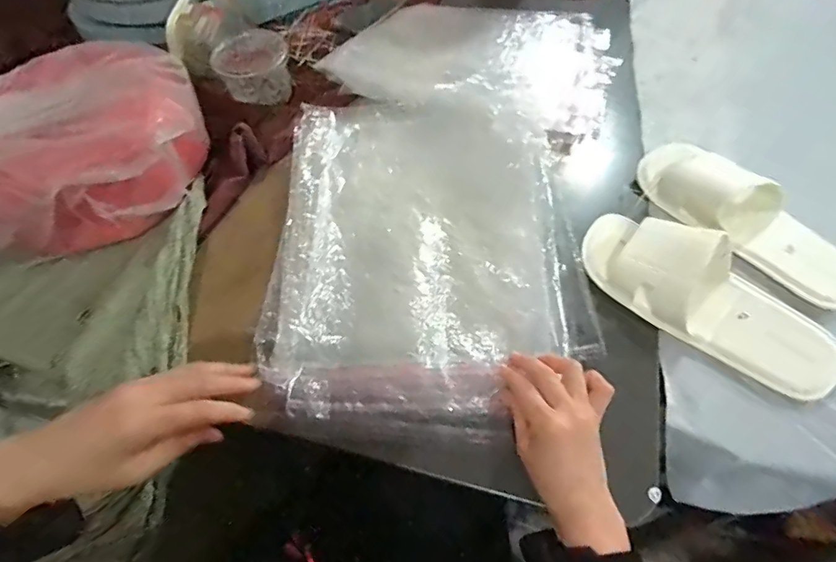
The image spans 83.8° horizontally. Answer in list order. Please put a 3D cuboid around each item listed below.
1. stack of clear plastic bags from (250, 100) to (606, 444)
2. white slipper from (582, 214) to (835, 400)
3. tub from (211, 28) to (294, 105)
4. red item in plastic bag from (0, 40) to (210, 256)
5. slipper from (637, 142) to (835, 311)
[{"bbox_3d":[0.013,-0.040,0.539,0.346,0.029,0.415,1,64,0],"label":"stack of clear plastic bags"},{"bbox_3d":[0.308,0.010,0.499,0.269,0.060,0.107,34,64,23],"label":"white slipper"},{"bbox_3d":[-0.265,-0.345,0.753,0.111,0.078,0.104,-2,56,2],"label":"tub"},{"bbox_3d":[-0.431,-0.190,0.599,0.320,0.143,0.295,3,56,5],"label":"red item in plastic bag"},{"bbox_3d":[0.396,-0.079,0.565,0.088,0.049,0.272,-34,61,-18],"label":"slipper"}]

